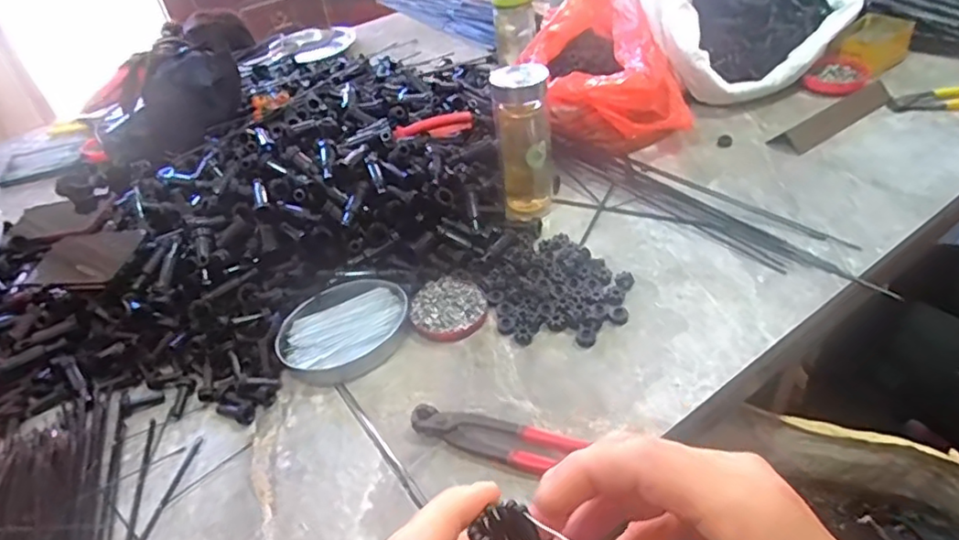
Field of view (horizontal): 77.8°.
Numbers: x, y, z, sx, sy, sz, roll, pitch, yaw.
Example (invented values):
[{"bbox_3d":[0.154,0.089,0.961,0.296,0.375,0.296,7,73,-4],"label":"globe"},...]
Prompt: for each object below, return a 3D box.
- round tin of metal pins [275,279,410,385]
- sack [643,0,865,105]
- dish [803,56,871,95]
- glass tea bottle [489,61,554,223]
[{"bbox_3d":[-0.137,0.061,0.610,0.133,0.023,0.105,-21,43,-15],"label":"round tin of metal pins"},{"bbox_3d":[0.434,-0.413,0.949,0.335,0.185,0.265,-20,43,-14],"label":"sack"},{"bbox_3d":[0.552,-0.298,0.918,0.085,0.030,0.075,18,47,26],"label":"dish"},{"bbox_3d":[0.053,-0.150,0.713,0.065,0.174,0.072,-2,42,6],"label":"glass tea bottle"}]

